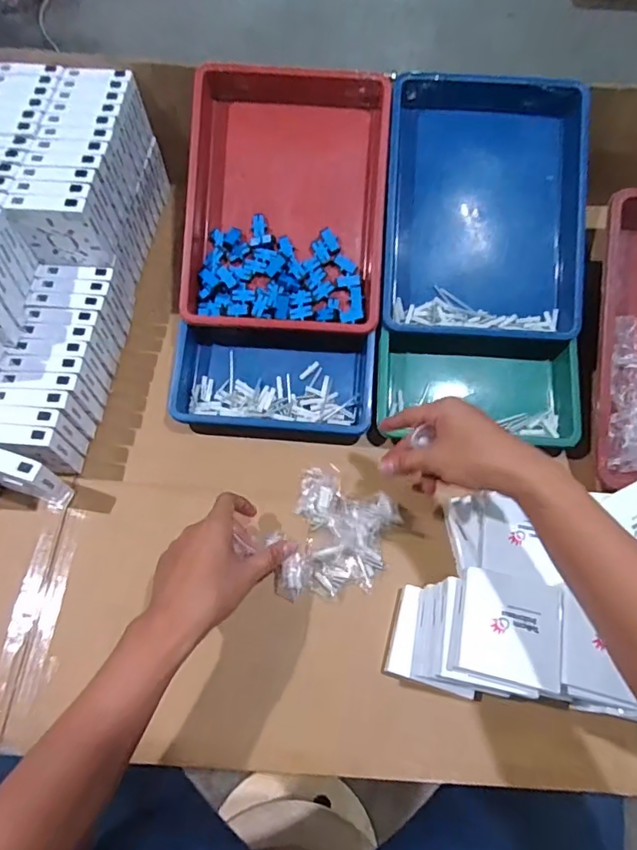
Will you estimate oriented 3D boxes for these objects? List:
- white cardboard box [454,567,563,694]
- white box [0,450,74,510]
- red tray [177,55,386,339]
[{"bbox_3d":[0.167,0.173,0.435,0.086,0.011,0.085,12,65,4],"label":"white cardboard box"},{"bbox_3d":[-0.318,0.055,0.541,0.089,0.082,0.026,17,65,6],"label":"white box"},{"bbox_3d":[-0.040,-0.280,0.621,0.238,0.054,0.325,3,86,-1],"label":"red tray"}]

